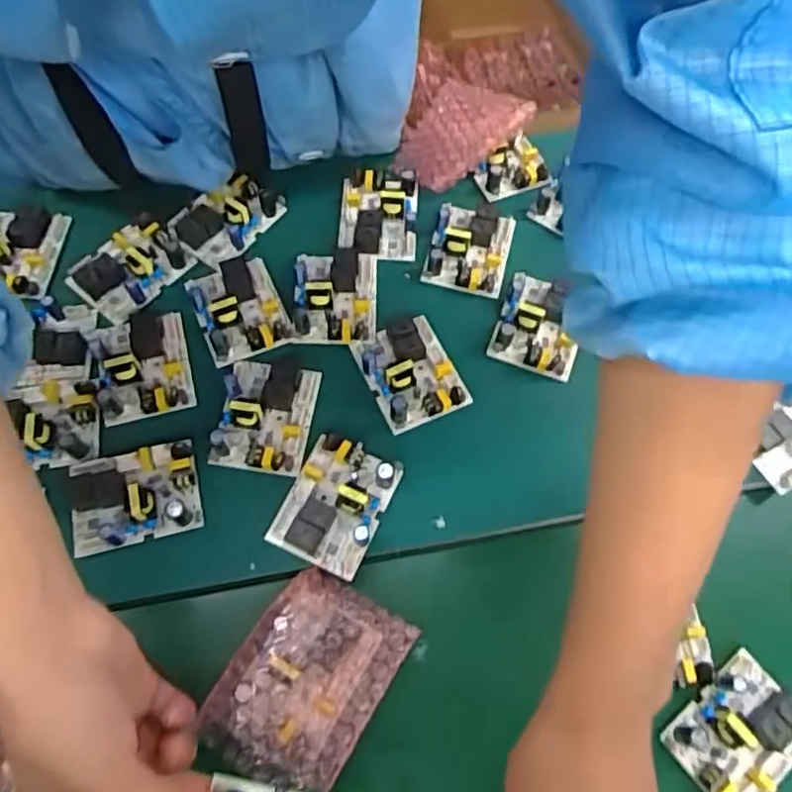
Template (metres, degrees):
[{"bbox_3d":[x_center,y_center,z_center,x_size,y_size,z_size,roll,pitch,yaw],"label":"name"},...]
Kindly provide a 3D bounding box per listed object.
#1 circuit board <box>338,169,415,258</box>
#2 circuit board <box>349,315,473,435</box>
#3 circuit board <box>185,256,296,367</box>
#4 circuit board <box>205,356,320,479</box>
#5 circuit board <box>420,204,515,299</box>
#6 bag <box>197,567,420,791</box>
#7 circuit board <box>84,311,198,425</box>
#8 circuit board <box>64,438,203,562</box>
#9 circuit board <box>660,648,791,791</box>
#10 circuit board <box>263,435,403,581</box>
[{"bbox_3d":[-0.014,-0.153,0.527,0.061,0.017,0.087,2,66,-2],"label":"circuit board"},{"bbox_3d":[0.010,-0.020,0.460,0.059,0.022,0.077,-22,69,-12],"label":"circuit board"},{"bbox_3d":[-0.118,-0.069,0.477,0.060,0.019,0.081,-22,69,-12],"label":"circuit board"},{"bbox_3d":[-0.090,0.010,0.444,0.060,0.023,0.080,10,66,1],"label":"circuit board"},{"bbox_3d":[0.059,-0.121,0.513,0.060,0.021,0.078,16,66,4],"label":"circuit board"},{"bbox_3d":[-0.054,0.171,0.386,0.084,0.031,0.121,33,68,11],"label":"bag"},{"bbox_3d":[-0.182,-0.029,0.455,0.065,0.022,0.089,-14,68,-9],"label":"circuit board"},{"bbox_3d":[-0.169,0.063,0.416,0.081,0.026,0.061,-15,68,-10],"label":"circuit board"},{"bbox_3d":[0.206,0.200,0.385,0.079,0.025,0.061,-33,72,-16],"label":"circuit board"},{"bbox_3d":[-0.039,0.069,0.420,0.061,0.023,0.079,24,67,7],"label":"circuit board"}]

